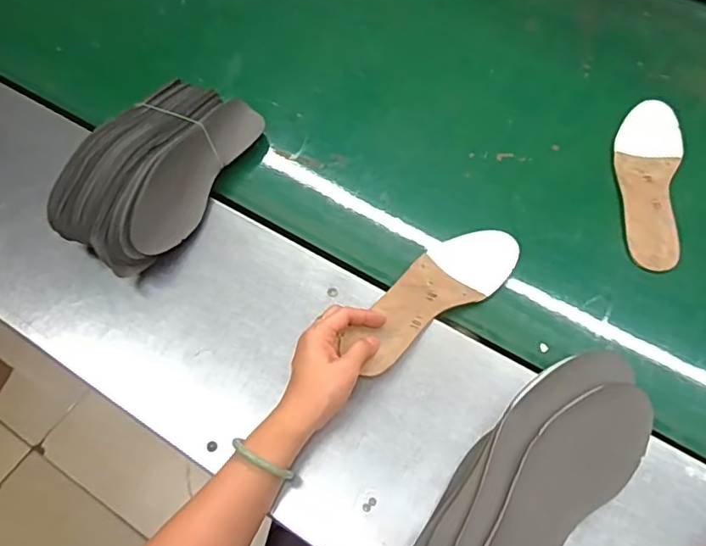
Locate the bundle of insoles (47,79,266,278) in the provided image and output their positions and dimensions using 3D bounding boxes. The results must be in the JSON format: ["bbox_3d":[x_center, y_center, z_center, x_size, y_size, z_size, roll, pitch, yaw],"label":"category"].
[{"bbox_3d":[-0.221,-0.124,0.648,0.121,0.085,0.268,18,61,12],"label":"bundle of insoles"}]

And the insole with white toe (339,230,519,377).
[{"bbox_3d":[0.089,0.021,0.607,0.080,0.014,0.239,40,57,22],"label":"insole with white toe"}]

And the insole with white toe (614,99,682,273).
[{"bbox_3d":[0.362,-0.116,0.693,0.074,0.013,0.255,14,60,10],"label":"insole with white toe"}]

